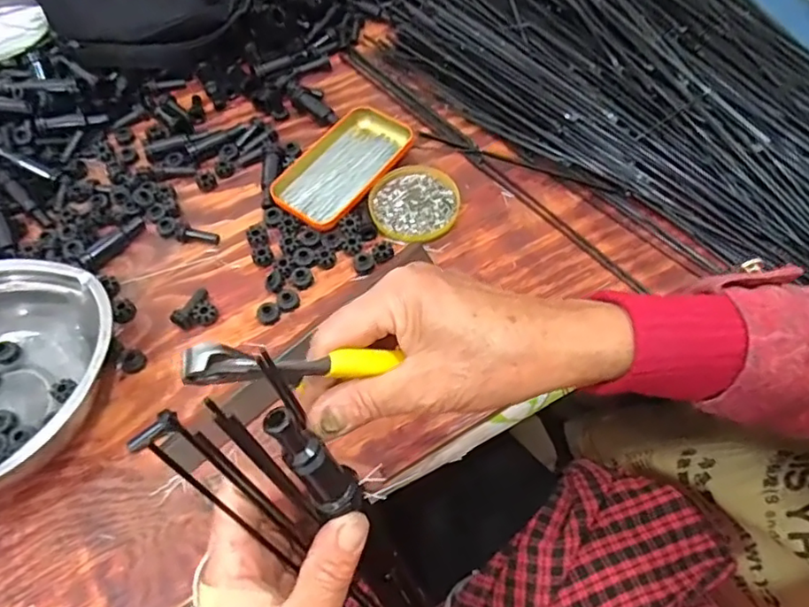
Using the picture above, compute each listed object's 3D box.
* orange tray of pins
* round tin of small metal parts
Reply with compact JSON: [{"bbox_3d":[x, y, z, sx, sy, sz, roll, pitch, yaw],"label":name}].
[{"bbox_3d":[-0.061,-0.135,0.572,0.083,0.013,0.147,30,65,19],"label":"orange tray of pins"},{"bbox_3d":[0.008,-0.095,0.553,0.081,0.009,0.081,-1,59,2],"label":"round tin of small metal parts"}]

